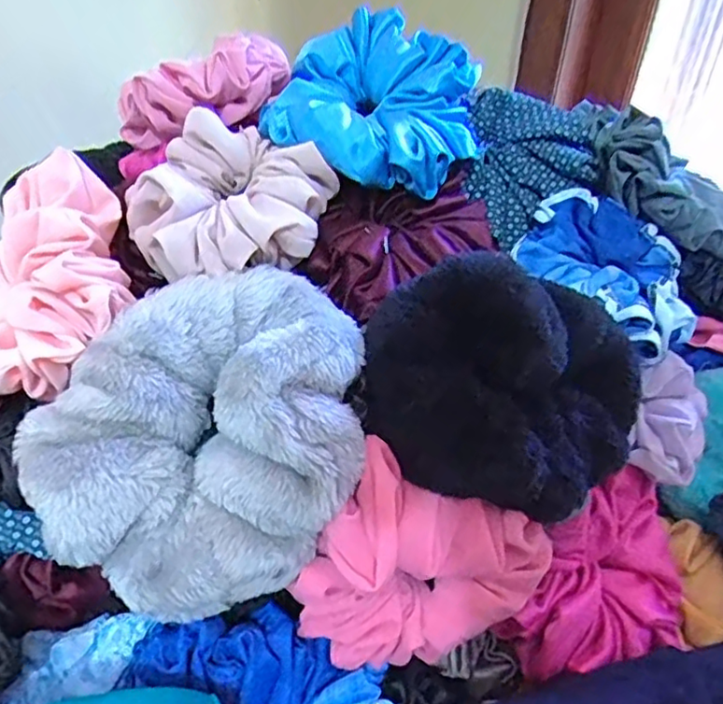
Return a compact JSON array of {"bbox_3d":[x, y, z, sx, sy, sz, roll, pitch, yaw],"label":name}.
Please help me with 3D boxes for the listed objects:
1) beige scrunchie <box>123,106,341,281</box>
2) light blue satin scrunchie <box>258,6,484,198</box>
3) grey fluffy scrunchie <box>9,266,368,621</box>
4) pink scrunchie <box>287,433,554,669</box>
[{"bbox_3d":[-0.064,-0.076,0.309,0.090,0.038,0.098,15,60,4],"label":"beige scrunchie"},{"bbox_3d":[0.012,-0.137,0.360,0.105,0.043,0.115,19,62,6],"label":"light blue satin scrunchie"},{"bbox_3d":[-0.059,0.029,0.261,0.122,0.050,0.146,31,66,11],"label":"grey fluffy scrunchie"},{"bbox_3d":[0.027,0.102,0.275,0.108,0.090,0.025,29,5,-24],"label":"pink scrunchie"}]

